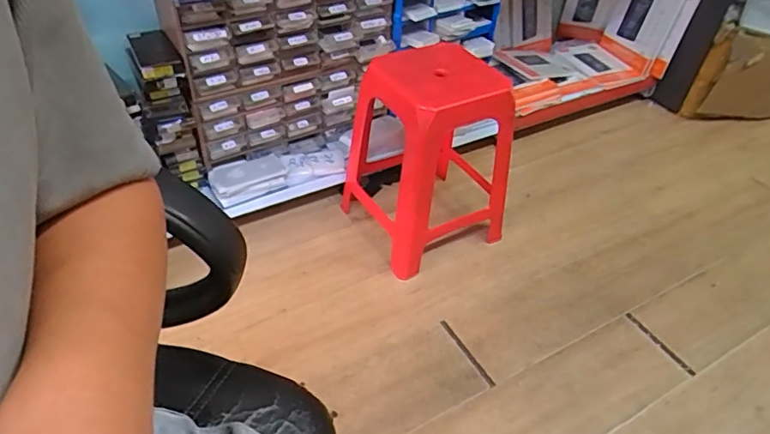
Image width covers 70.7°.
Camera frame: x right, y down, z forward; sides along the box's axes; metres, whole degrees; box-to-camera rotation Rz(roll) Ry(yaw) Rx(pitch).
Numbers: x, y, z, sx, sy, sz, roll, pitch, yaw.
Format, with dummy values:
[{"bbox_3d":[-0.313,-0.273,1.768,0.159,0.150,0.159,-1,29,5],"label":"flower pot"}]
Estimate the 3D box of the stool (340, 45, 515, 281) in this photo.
[{"bbox_3d":[0.105,-0.163,1.311,0.333,0.447,0.351,-19,48,-22],"label":"stool"}]

